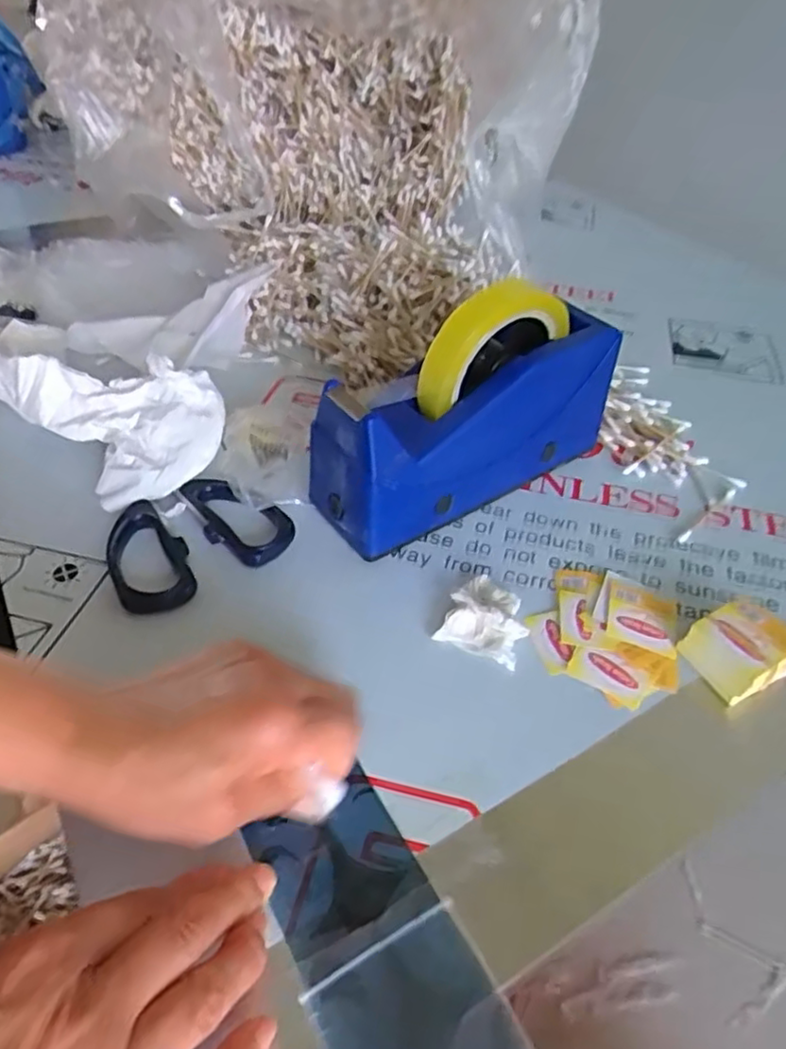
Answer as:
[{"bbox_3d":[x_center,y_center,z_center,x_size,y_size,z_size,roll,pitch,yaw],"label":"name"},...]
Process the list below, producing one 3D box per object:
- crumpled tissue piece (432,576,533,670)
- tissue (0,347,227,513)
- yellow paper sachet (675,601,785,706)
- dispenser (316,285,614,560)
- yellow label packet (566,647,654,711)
[{"bbox_3d":[0.053,0.051,0.372,0.044,0.014,0.048,19,46,16],"label":"crumpled tissue piece"},{"bbox_3d":[-0.204,-0.092,0.463,0.204,0.054,0.102,35,53,28],"label":"tissue"},{"bbox_3d":[0.185,0.068,0.355,0.049,0.025,0.041,-20,49,-22],"label":"yellow paper sachet"},{"bbox_3d":[0.050,-0.076,0.414,0.203,0.128,0.065,-24,50,-25],"label":"dispenser"},{"bbox_3d":[0.115,0.078,0.351,0.040,0.004,0.026,29,50,24],"label":"yellow label packet"}]

